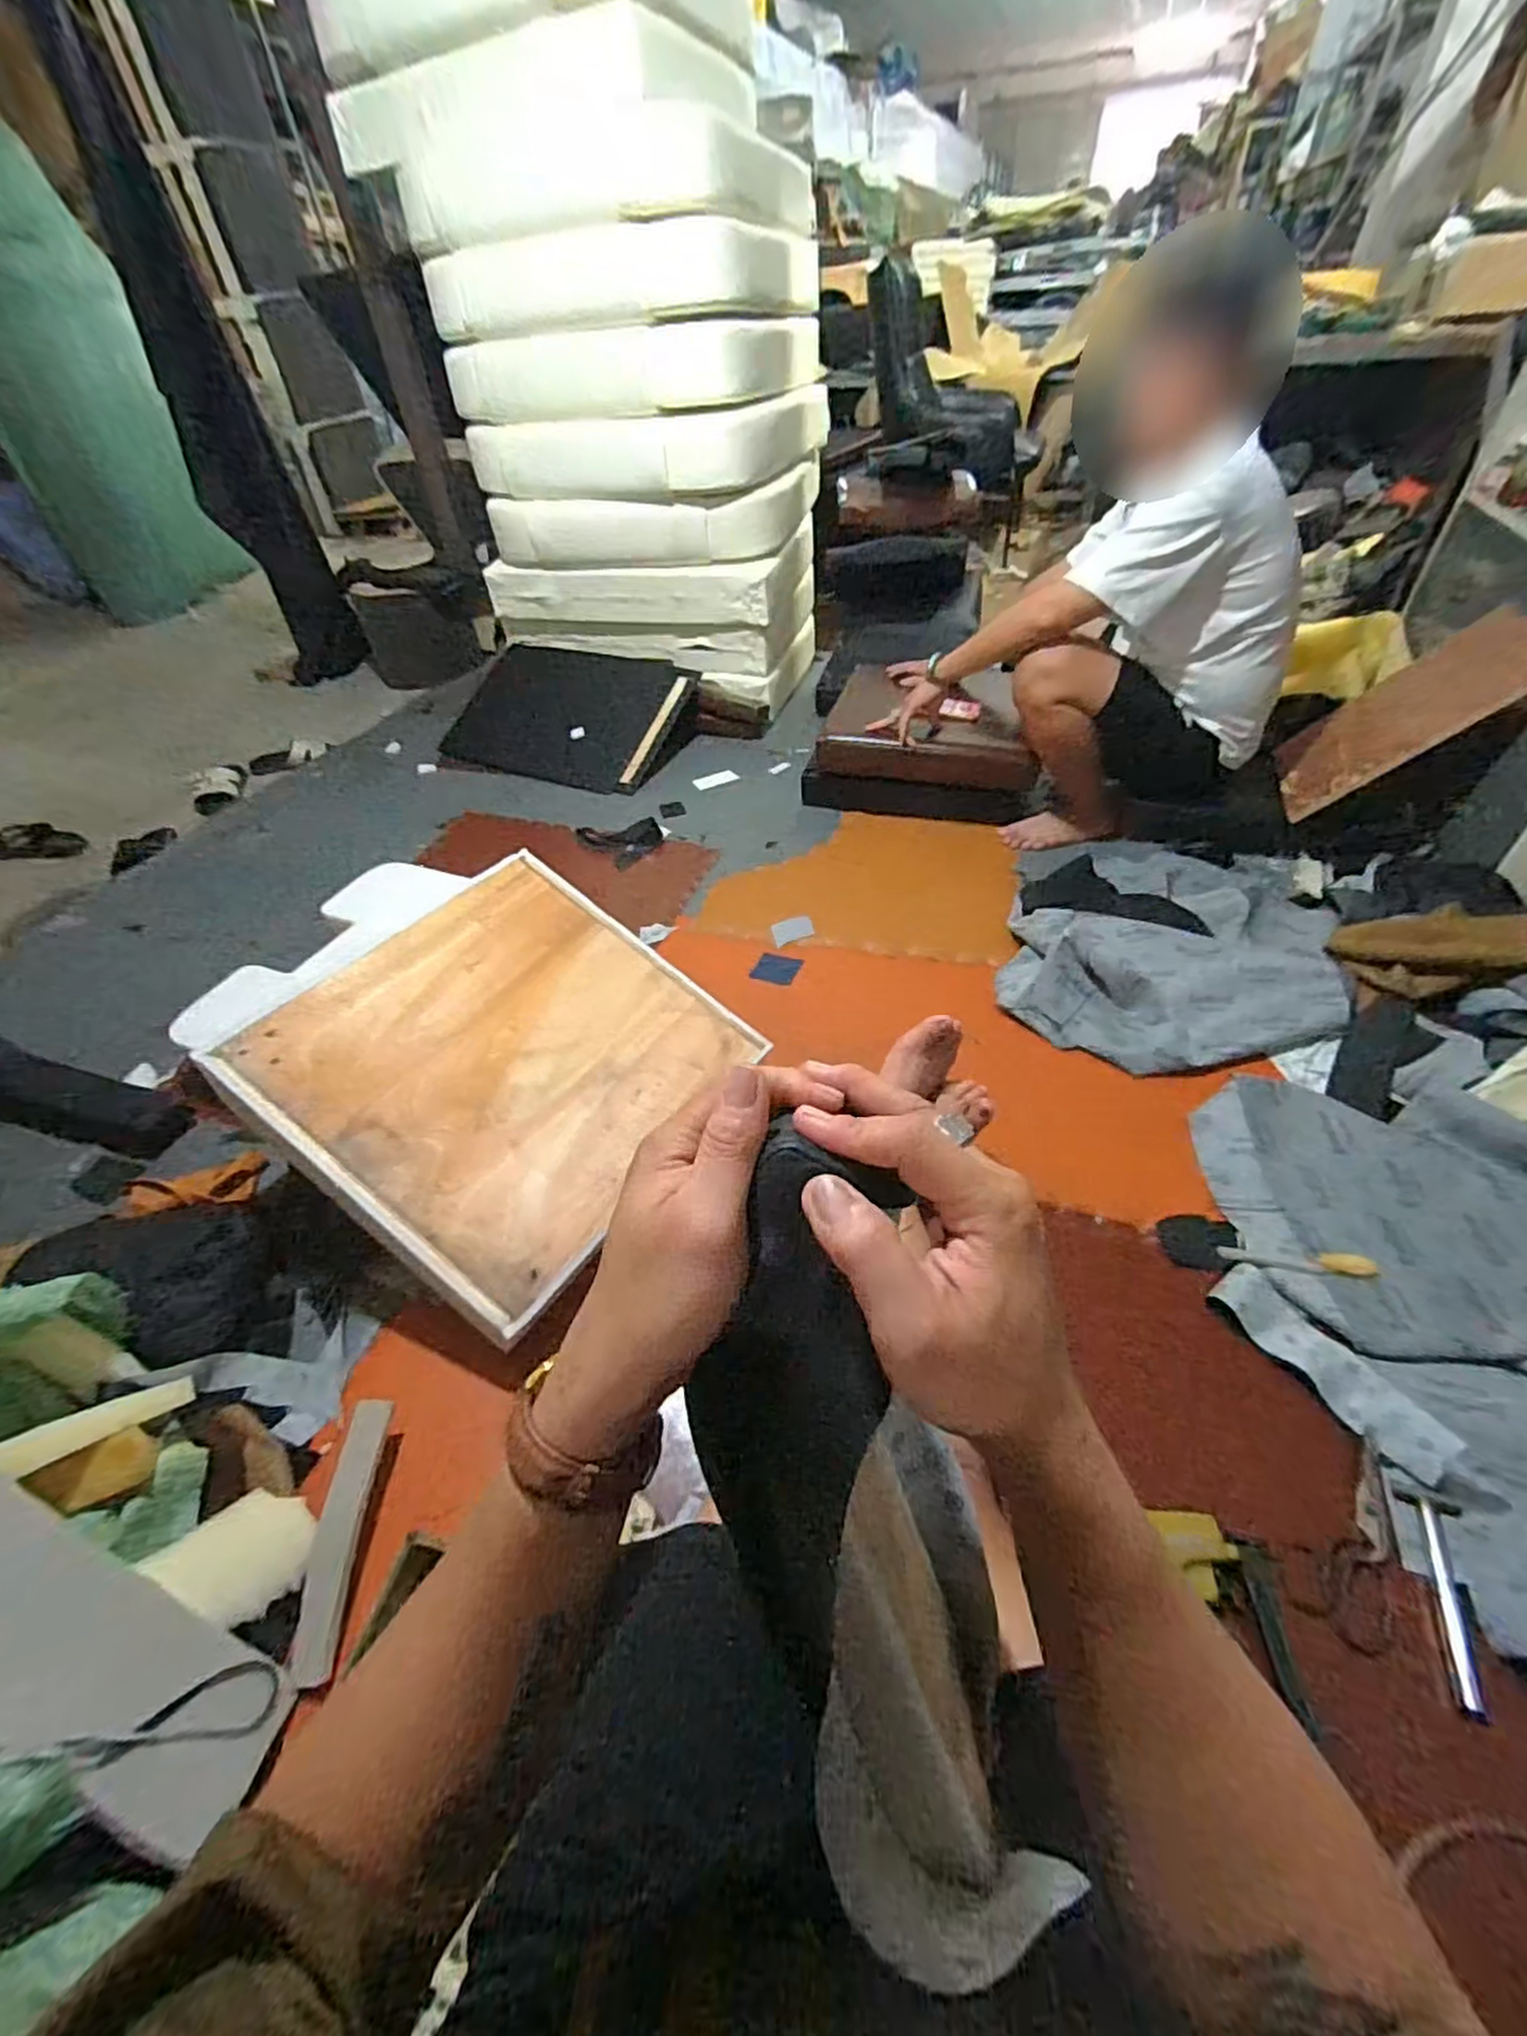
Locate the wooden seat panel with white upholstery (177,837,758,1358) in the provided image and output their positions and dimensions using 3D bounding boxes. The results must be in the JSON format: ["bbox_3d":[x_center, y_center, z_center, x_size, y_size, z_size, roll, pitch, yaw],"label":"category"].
[{"bbox_3d":[-0.352,0.037,1.011,0.546,0.038,0.540,39,54,5],"label":"wooden seat panel with white upholstery"}]

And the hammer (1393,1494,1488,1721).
[{"bbox_3d":[0.642,0.539,0.685,0.041,0.019,0.171,8,48,12],"label":"hammer"}]

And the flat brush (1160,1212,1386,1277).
[{"bbox_3d":[0.626,0.283,0.932,0.230,0.027,0.076,2,47,7],"label":"flat brush"}]

